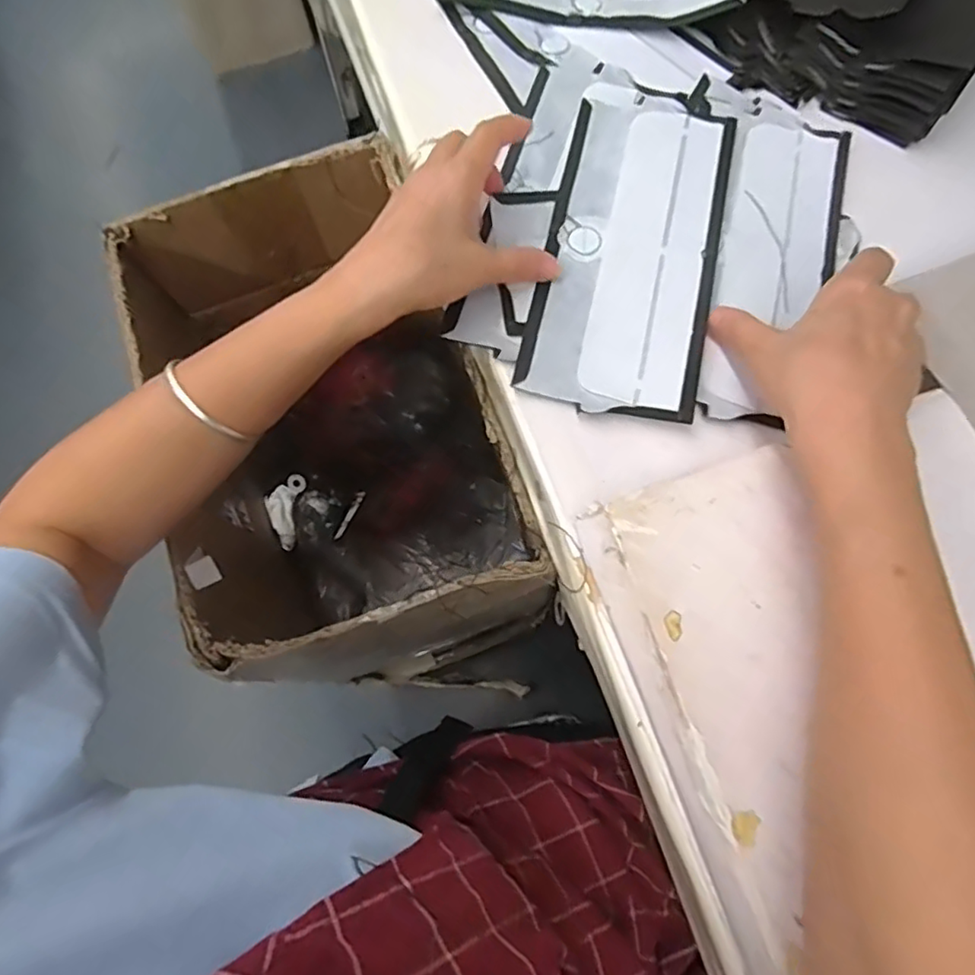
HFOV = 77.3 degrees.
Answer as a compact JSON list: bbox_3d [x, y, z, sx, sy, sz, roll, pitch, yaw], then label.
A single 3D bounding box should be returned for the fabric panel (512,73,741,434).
[{"bbox_3d":[0.094,-0.158,0.396,0.107,0.008,0.236,10,75,6],"label":"fabric panel"}]

